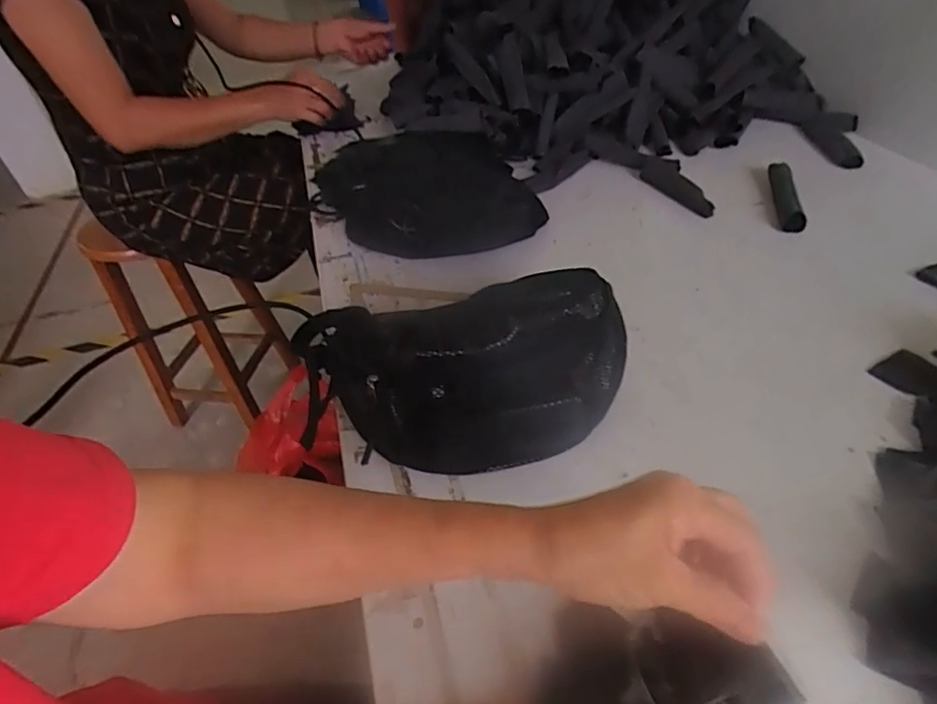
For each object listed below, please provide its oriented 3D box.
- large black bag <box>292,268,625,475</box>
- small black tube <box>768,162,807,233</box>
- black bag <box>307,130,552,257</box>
[{"bbox_3d":[0.007,0.014,0.490,0.264,0.124,0.134,-15,42,-8],"label":"large black bag"},{"bbox_3d":[0.428,-0.214,0.760,0.029,0.025,0.155,6,44,14],"label":"small black tube"},{"bbox_3d":[-0.072,-0.260,0.873,0.302,0.064,0.424,-18,43,-12],"label":"black bag"}]

